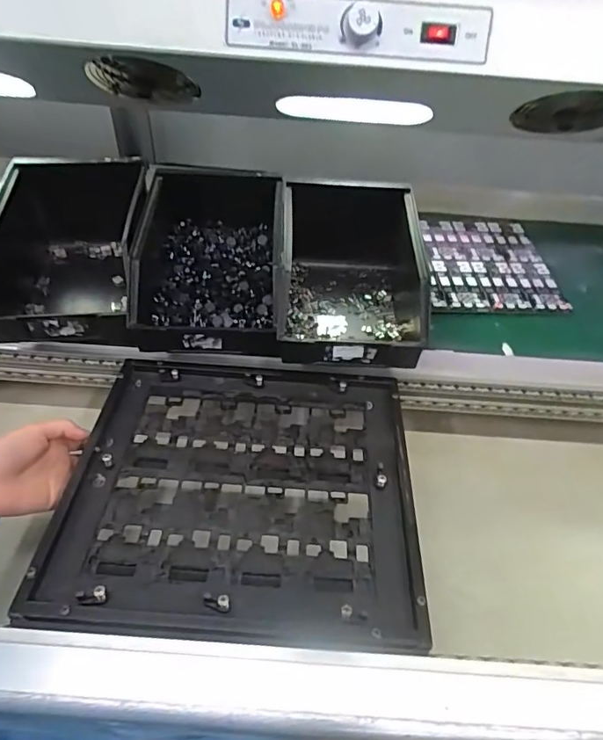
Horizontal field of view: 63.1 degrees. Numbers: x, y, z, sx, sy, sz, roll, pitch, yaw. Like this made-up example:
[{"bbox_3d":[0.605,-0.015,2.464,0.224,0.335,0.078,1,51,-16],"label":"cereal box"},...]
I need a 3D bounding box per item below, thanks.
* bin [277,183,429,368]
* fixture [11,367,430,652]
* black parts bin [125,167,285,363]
[{"bbox_3d":[0.062,-0.104,0.577,0.176,0.116,0.231,3,46,-3],"label":"bin"},{"bbox_3d":[-0.053,0.097,0.454,0.303,0.032,0.276,5,46,-1],"label":"fixture"},{"bbox_3d":[-0.104,-0.123,0.583,0.163,0.119,0.248,2,47,-4],"label":"black parts bin"}]

